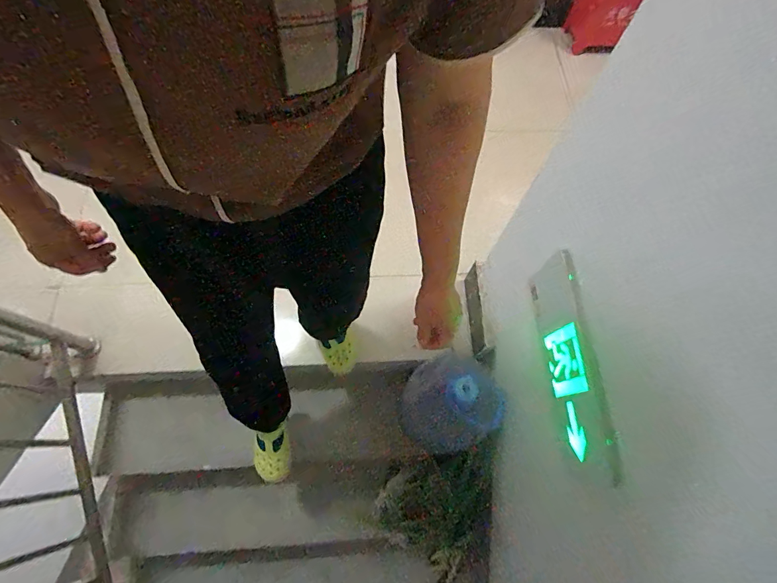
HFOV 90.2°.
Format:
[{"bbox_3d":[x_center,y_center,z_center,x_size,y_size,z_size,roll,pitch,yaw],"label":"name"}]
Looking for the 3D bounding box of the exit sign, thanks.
[{"bbox_3d":[0.289,0.111,0.618,0.027,0.142,0.336,0,69,-3],"label":"exit sign"}]

